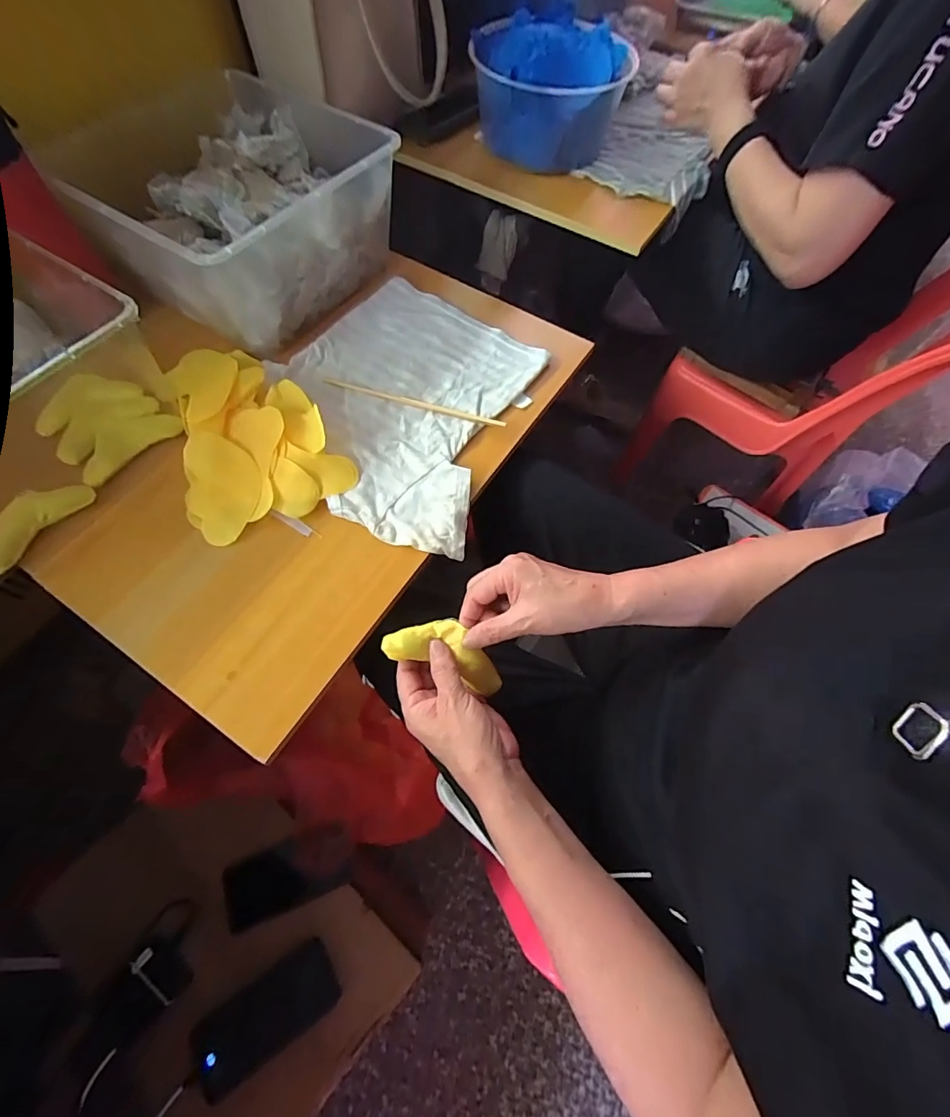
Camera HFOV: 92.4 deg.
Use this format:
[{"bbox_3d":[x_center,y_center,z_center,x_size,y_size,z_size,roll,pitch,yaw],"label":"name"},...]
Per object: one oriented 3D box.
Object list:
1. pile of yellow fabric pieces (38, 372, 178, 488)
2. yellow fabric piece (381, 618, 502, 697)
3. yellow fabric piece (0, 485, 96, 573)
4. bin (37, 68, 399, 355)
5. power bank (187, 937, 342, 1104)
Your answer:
[{"bbox_3d":[-0.406,-0.150,0.496,0.130,0.014,0.105,37,68,14],"label":"pile of yellow fabric pieces"},{"bbox_3d":[-0.021,0.080,0.390,0.107,0.039,0.041,26,65,-9],"label":"yellow fabric piece"},{"bbox_3d":[-0.432,-0.038,0.443,0.044,0.016,0.107,34,67,12],"label":"yellow fabric piece"},{"bbox_3d":[-0.279,-0.422,0.561,0.277,0.137,0.302,31,67,11],"label":"bin"},{"bbox_3d":[-0.245,0.534,0.530,0.154,0.012,0.075,-28,69,-15],"label":"power bank"}]

